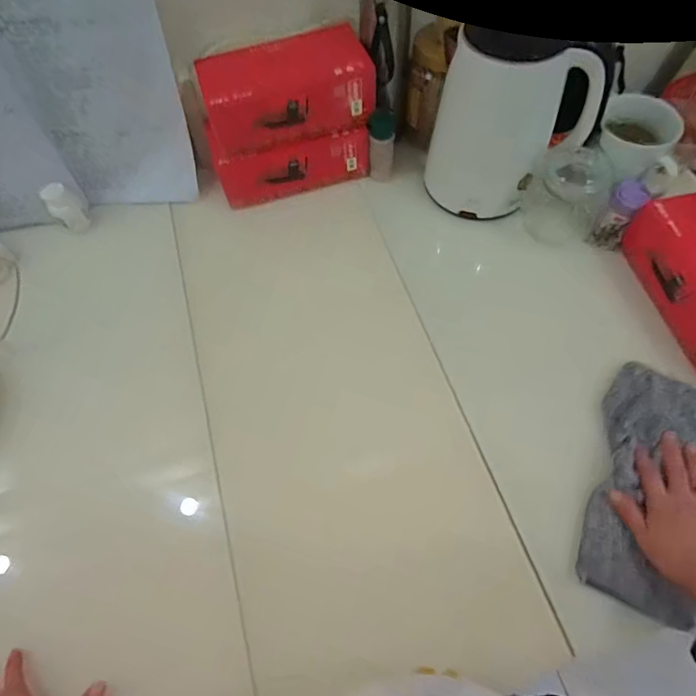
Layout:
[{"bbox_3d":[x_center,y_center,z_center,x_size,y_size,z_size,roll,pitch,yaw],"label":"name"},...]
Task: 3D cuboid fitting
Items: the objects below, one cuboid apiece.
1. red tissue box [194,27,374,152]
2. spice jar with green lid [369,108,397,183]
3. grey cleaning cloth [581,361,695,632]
[{"bbox_3d":[-0.083,-0.368,0.642,0.229,0.079,0.108,-15,63,-5],"label":"red tissue box"},{"bbox_3d":[0.053,-0.312,0.707,0.036,0.108,0.035,7,63,6],"label":"spice jar with green lid"},{"bbox_3d":[0.350,0.150,0.495,0.140,0.025,0.272,27,66,15],"label":"grey cleaning cloth"}]

